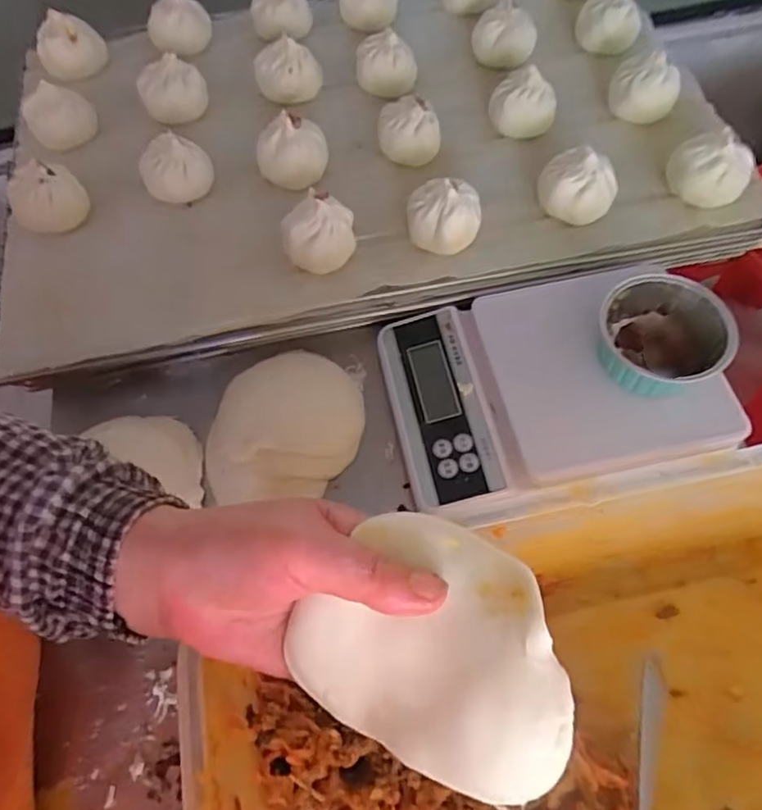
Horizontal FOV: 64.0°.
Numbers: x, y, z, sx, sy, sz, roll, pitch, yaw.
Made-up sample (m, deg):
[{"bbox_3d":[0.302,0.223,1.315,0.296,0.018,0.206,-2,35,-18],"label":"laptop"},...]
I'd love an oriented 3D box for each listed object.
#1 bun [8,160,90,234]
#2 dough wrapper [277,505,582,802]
[{"bbox_3d":[-0.259,-0.158,0.476,0.056,0.052,0.045,-30,66,-12],"label":"bun"},{"bbox_3d":[0.019,0.091,0.221,0.099,0.021,0.087,20,95,26],"label":"dough wrapper"}]

